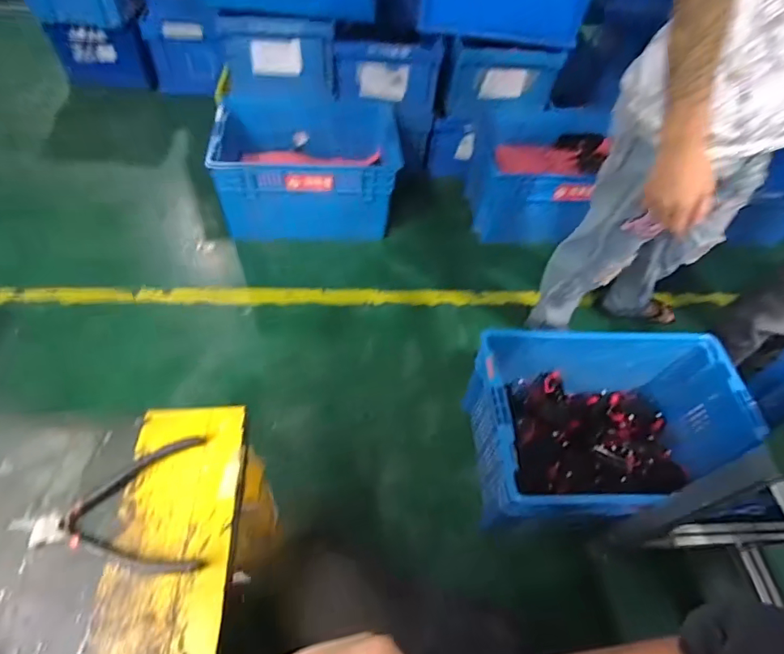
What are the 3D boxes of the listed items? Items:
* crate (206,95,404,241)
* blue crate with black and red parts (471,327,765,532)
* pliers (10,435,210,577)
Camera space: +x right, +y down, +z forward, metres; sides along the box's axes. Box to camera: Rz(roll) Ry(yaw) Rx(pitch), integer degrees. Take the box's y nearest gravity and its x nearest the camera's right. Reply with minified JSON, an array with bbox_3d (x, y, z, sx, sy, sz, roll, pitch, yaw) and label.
[{"bbox_3d":[-0.269,-0.532,1.533,0.571,0.245,0.430,0,54,-6],"label":"crate"},{"bbox_3d":[0.479,0.244,1.098,0.568,0.321,0.398,-2,54,-7],"label":"blue crate with black and red parts"},{"bbox_3d":[-0.224,0.152,0.371,0.136,0.009,0.109,-10,55,-12],"label":"pliers"}]

